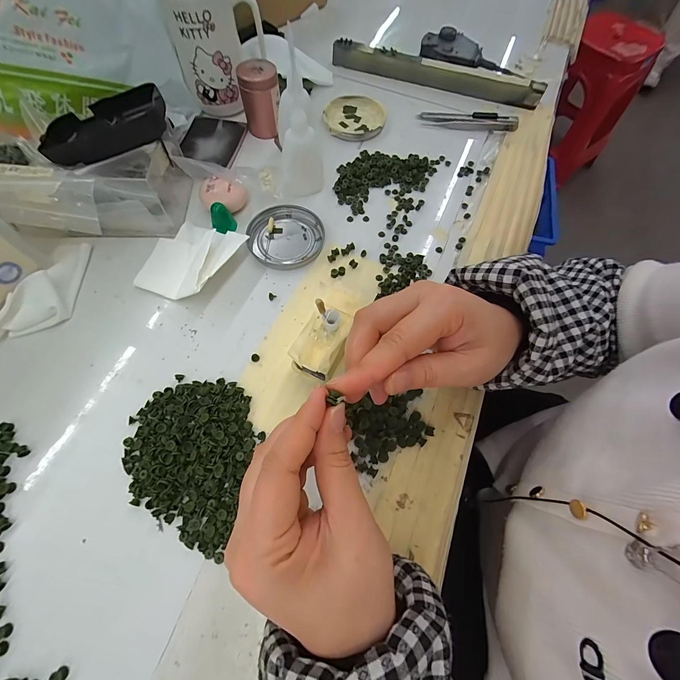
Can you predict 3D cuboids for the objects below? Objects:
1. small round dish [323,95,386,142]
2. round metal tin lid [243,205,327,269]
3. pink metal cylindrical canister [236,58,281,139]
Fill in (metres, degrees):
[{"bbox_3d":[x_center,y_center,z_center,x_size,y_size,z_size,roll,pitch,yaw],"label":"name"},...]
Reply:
[{"bbox_3d":[0.020,-0.296,0.415,0.077,0.010,0.082,1,67,-3],"label":"small round dish"},{"bbox_3d":[-0.056,-0.108,0.331,0.078,0.011,0.075,1,67,-3],"label":"round metal tin lid"},{"bbox_3d":[-0.094,-0.286,0.374,0.044,0.064,0.037,-10,68,-7],"label":"pink metal cylindrical canister"}]

